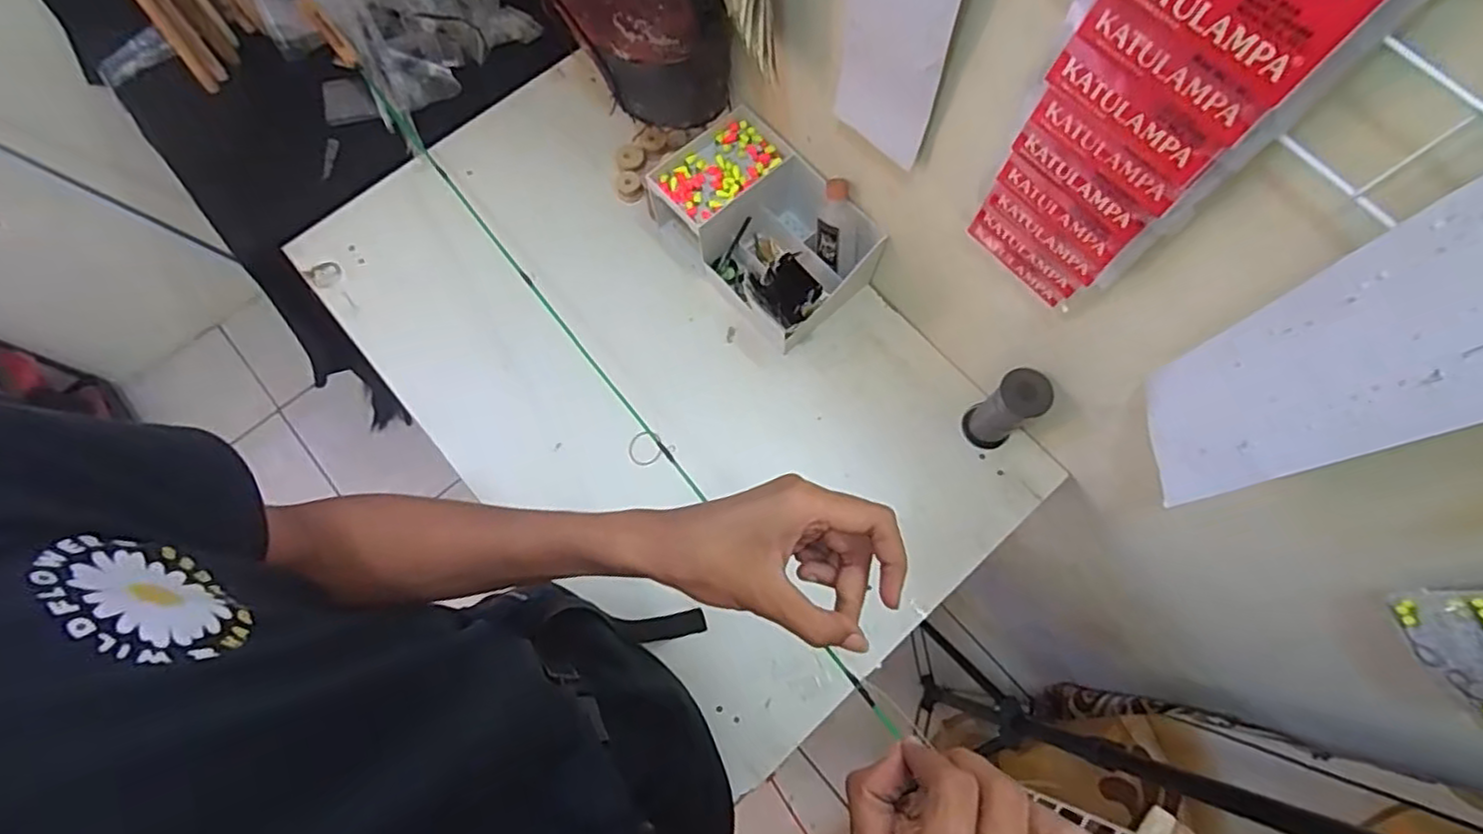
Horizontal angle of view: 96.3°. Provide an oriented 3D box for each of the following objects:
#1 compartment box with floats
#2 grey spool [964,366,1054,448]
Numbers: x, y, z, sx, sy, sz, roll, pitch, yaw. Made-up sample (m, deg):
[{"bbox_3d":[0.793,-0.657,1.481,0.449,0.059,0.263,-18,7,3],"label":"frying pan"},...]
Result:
[{"bbox_3d":[0.029,-0.214,0.750,0.156,0.110,0.232,-38,77,-11],"label":"compartment box with floats"},{"bbox_3d":[0.268,-0.005,0.678,0.052,0.112,0.047,-35,76,-10],"label":"grey spool"}]

